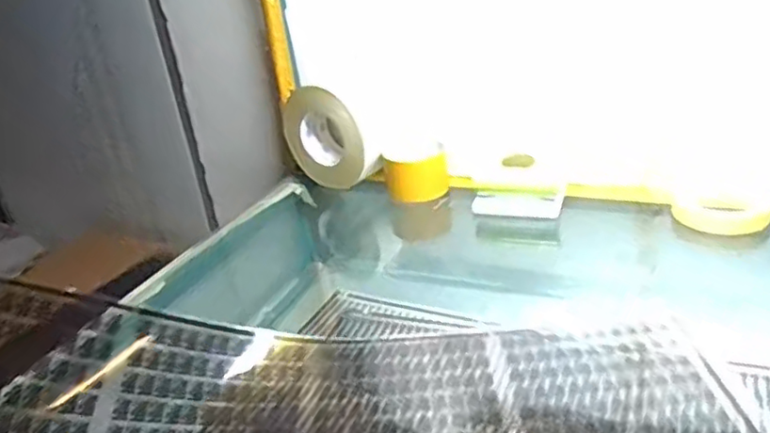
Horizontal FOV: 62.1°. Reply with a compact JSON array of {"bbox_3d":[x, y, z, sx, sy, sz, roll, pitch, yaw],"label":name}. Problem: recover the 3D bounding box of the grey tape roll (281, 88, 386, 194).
[{"bbox_3d":[-0.070,-0.103,0.844,0.142,0.118,0.062,18,37,41],"label":"grey tape roll"}]

